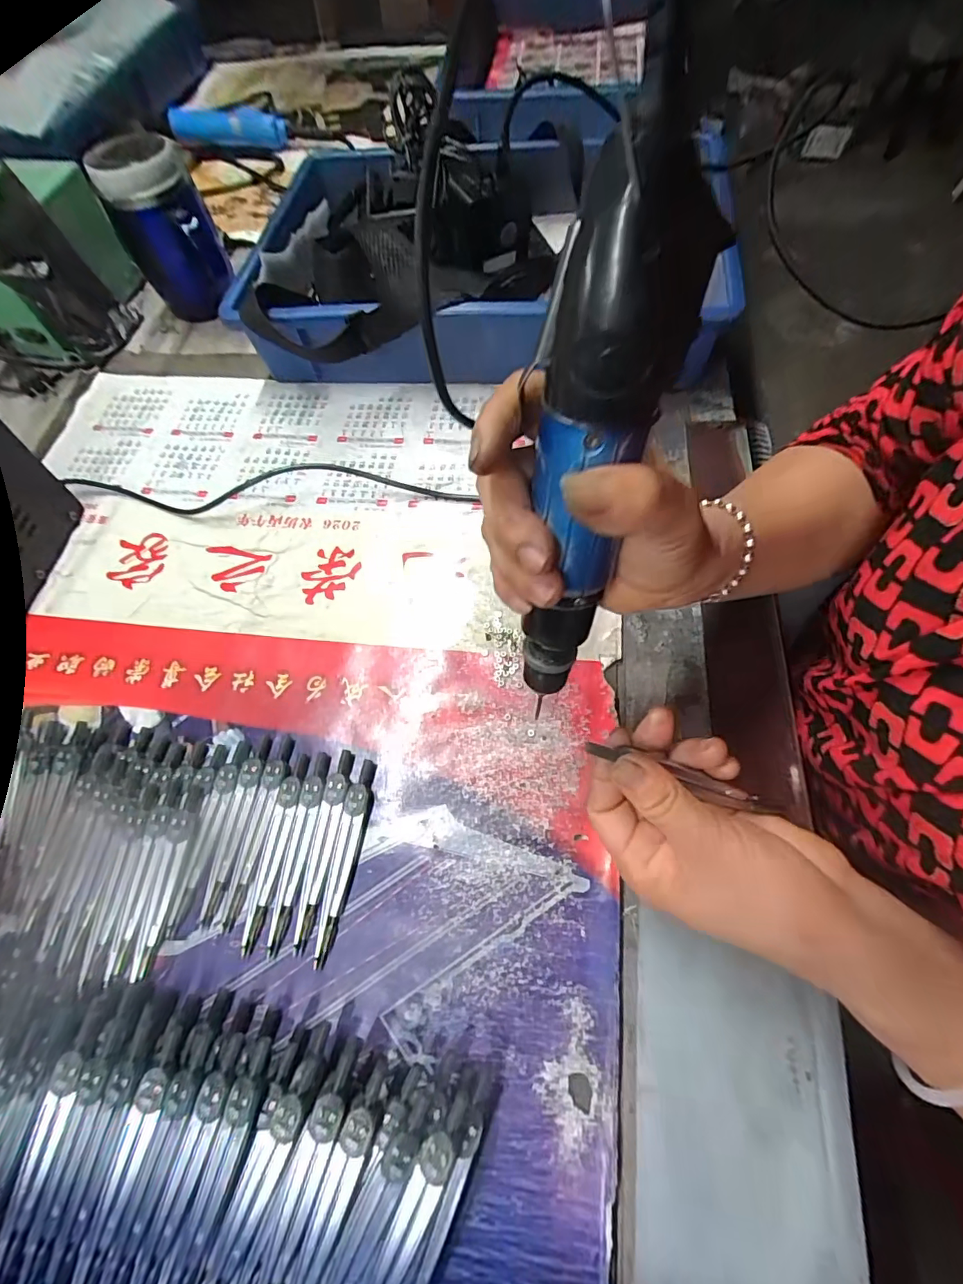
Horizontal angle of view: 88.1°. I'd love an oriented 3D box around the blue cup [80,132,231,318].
[{"bbox_3d":[-0.300,-0.389,0.488,0.084,0.139,0.082,-1,64,3],"label":"blue cup"}]

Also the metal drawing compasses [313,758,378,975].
[{"bbox_3d":[-0.082,0.128,0.299,0.014,0.008,0.112,7,65,7],"label":"metal drawing compasses"}]

